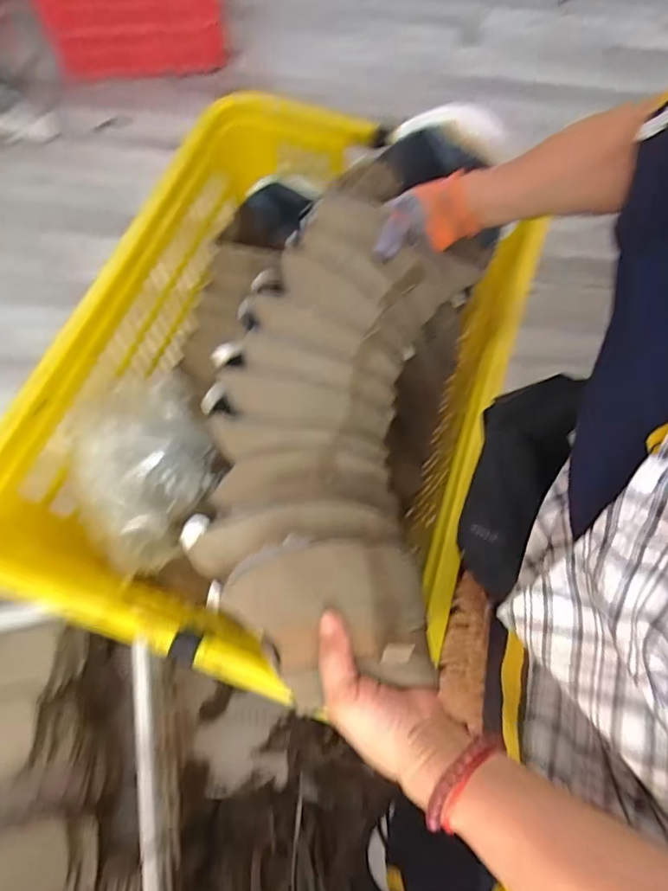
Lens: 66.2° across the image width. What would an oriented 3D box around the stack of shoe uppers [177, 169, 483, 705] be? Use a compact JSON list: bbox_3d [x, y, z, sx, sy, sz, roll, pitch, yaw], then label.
[{"bbox_3d":[0.007,-0.056,0.512,0.251,0.121,0.546,6,61,0],"label":"stack of shoe uppers"}]

